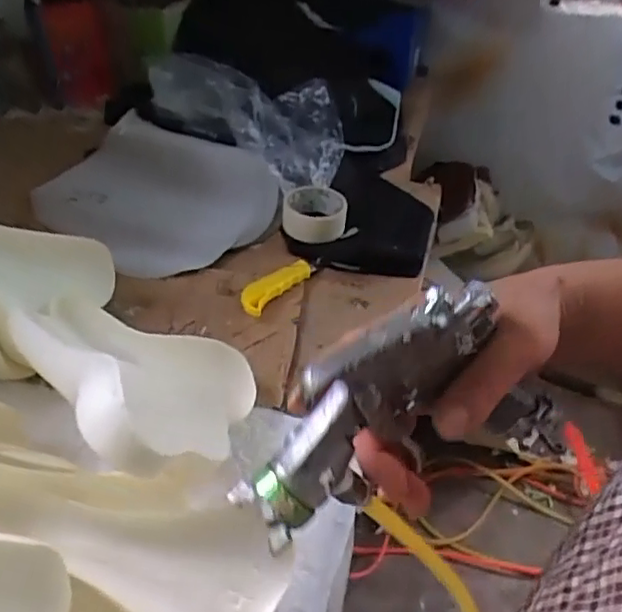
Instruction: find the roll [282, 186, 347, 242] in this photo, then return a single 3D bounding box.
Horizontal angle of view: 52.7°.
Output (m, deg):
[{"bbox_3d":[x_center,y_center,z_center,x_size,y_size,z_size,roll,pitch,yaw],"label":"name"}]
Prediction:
[{"bbox_3d":[0.006,-0.137,0.913,0.090,0.043,0.092,0,42,0],"label":"roll"}]

